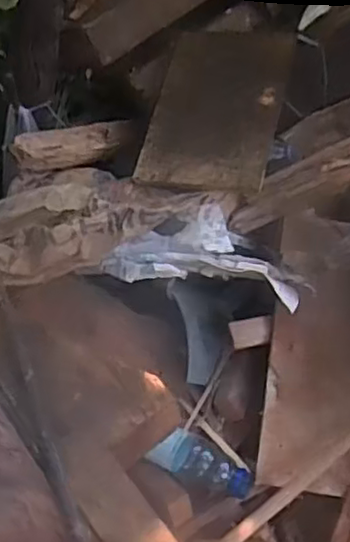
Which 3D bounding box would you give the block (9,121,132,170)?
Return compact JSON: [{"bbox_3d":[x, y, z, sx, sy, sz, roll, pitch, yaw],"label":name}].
[{"bbox_3d":[-0.162,-0.199,1.066,0.202,0.057,0.052,-21,58,-39],"label":"block"}]

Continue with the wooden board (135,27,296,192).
[{"bbox_3d":[0.065,-0.255,1.038,0.200,0.023,0.295,7,67,20],"label":"wooden board"}]

